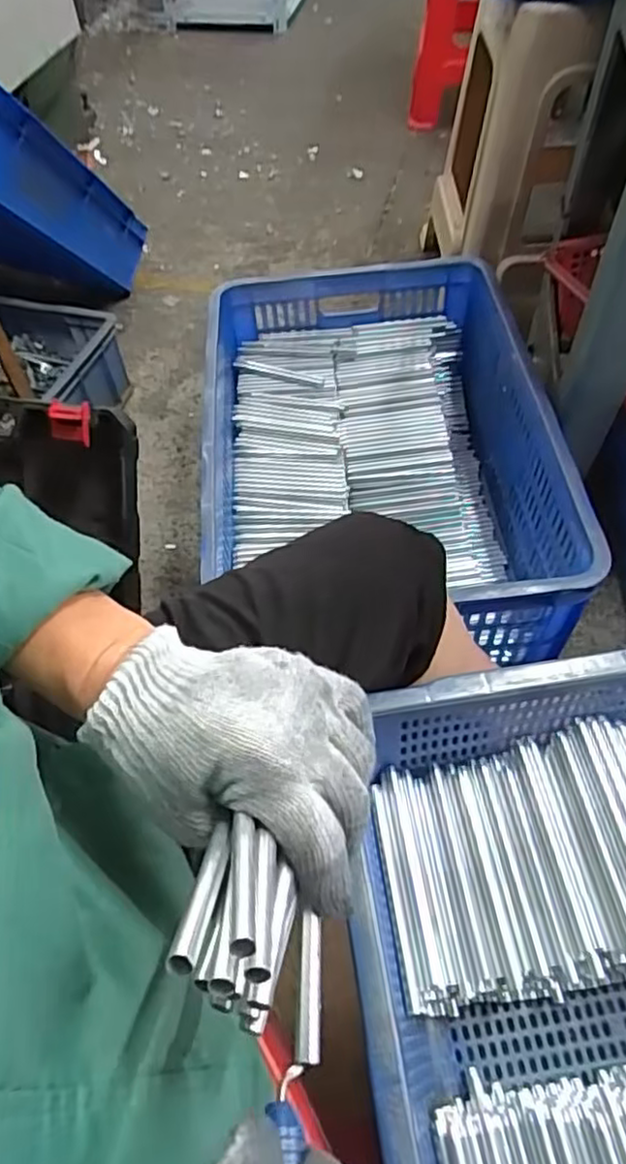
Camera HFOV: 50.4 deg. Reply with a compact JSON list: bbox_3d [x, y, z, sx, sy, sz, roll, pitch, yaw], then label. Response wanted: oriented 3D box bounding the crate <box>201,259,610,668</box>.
[{"bbox_3d":[0.084,-0.168,0.937,0.441,0.271,0.619,-1,57,2],"label":"crate"}]

